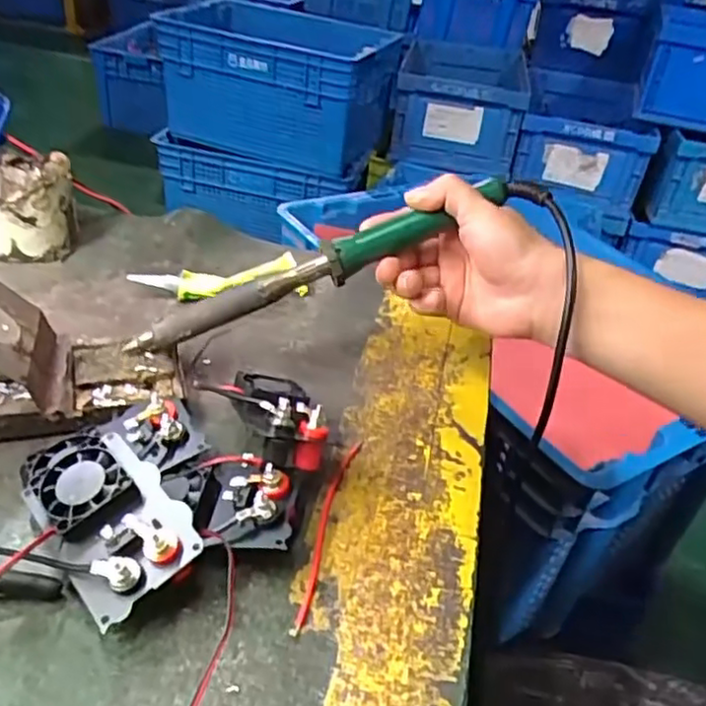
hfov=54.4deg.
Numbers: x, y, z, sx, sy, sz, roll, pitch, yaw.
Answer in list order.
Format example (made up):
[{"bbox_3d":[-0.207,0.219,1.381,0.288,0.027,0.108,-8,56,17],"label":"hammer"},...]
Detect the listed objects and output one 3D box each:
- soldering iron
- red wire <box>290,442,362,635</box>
[{"bbox_3d":[-0.020,-0.057,0.444,0.257,0.023,0.021,-24,42,-5],"label":"soldering iron"},{"bbox_3d":[-0.014,0.092,0.369,0.010,0.004,0.130,13,36,7],"label":"red wire"}]

